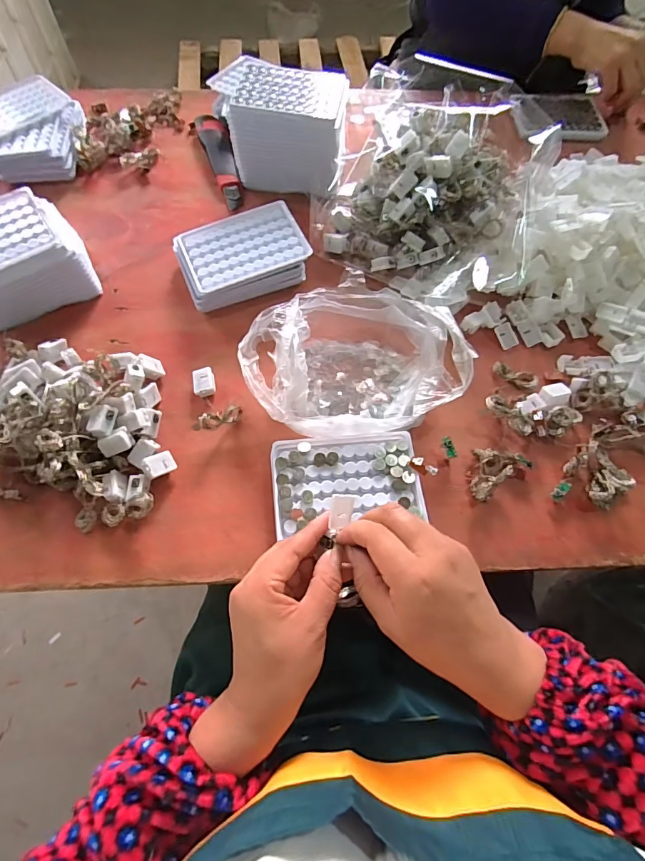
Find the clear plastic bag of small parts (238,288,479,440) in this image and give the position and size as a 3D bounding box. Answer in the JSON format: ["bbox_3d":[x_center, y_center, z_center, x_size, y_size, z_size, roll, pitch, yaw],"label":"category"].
[{"bbox_3d":[0.029,-0.068,0.425,0.192,0.050,0.164,-26,68,-12],"label":"clear plastic bag of small parts"}]

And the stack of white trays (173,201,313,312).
[{"bbox_3d":[-0.092,-0.199,0.494,0.138,0.040,0.093,-22,67,-11],"label":"stack of white trays"}]

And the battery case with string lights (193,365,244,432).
[{"bbox_3d":[-0.105,-0.032,0.425,0.044,0.026,0.072,-9,65,-5],"label":"battery case with string lights"}]

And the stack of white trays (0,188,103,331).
[{"bbox_3d":[-0.332,-0.177,0.461,0.148,0.074,0.107,-34,70,-15],"label":"stack of white trays"}]

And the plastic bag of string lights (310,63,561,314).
[{"bbox_3d":[0.113,-0.262,0.477,0.249,0.134,0.200,14,66,6],"label":"plastic bag of string lights"}]

